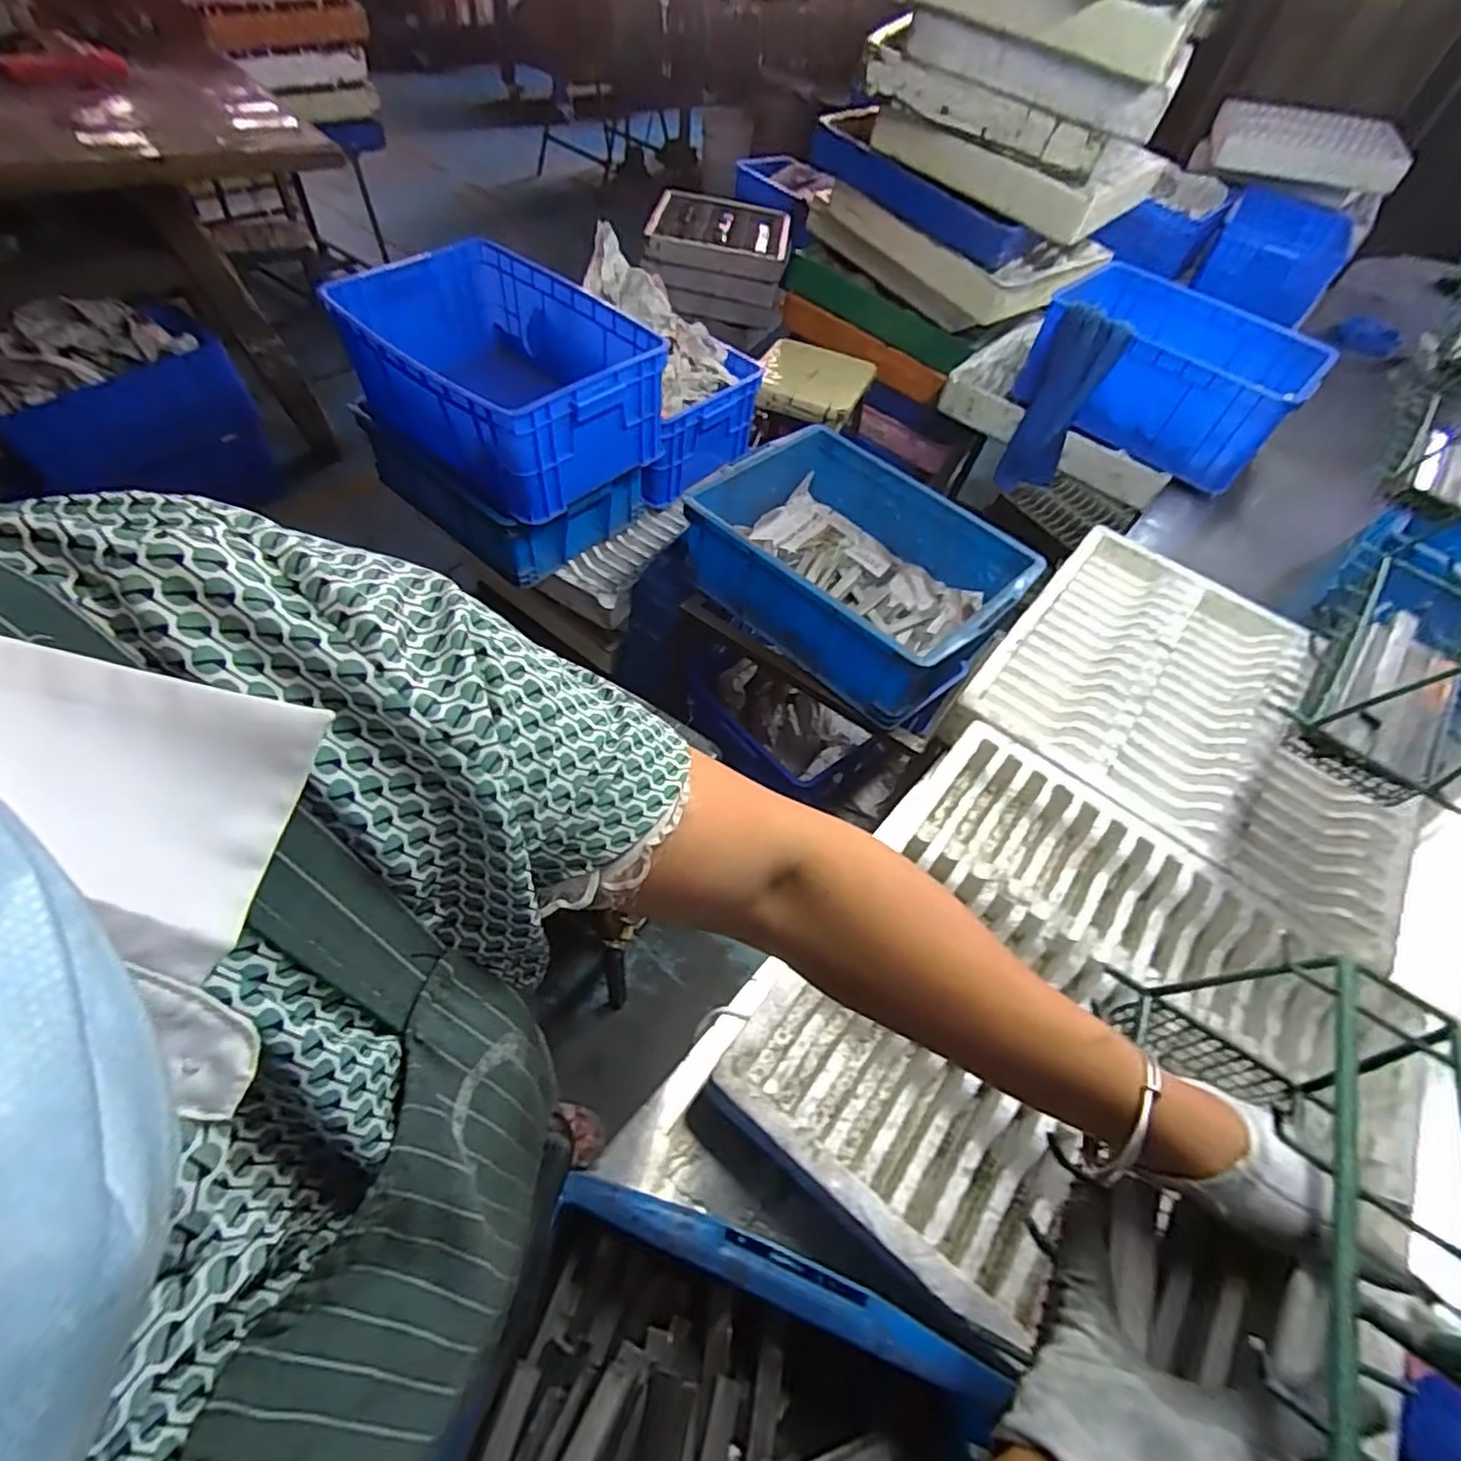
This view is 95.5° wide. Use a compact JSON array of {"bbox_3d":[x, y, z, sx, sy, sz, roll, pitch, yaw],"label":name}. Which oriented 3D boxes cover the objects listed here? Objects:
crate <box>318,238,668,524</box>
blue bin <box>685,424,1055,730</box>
[{"bbox_3d":[-0.414,-0.638,1.207,0.515,0.215,0.361,34,60,17],"label":"crate"},{"bbox_3d":[0.213,-0.275,1.134,0.495,0.170,0.357,39,62,20],"label":"blue bin"}]

